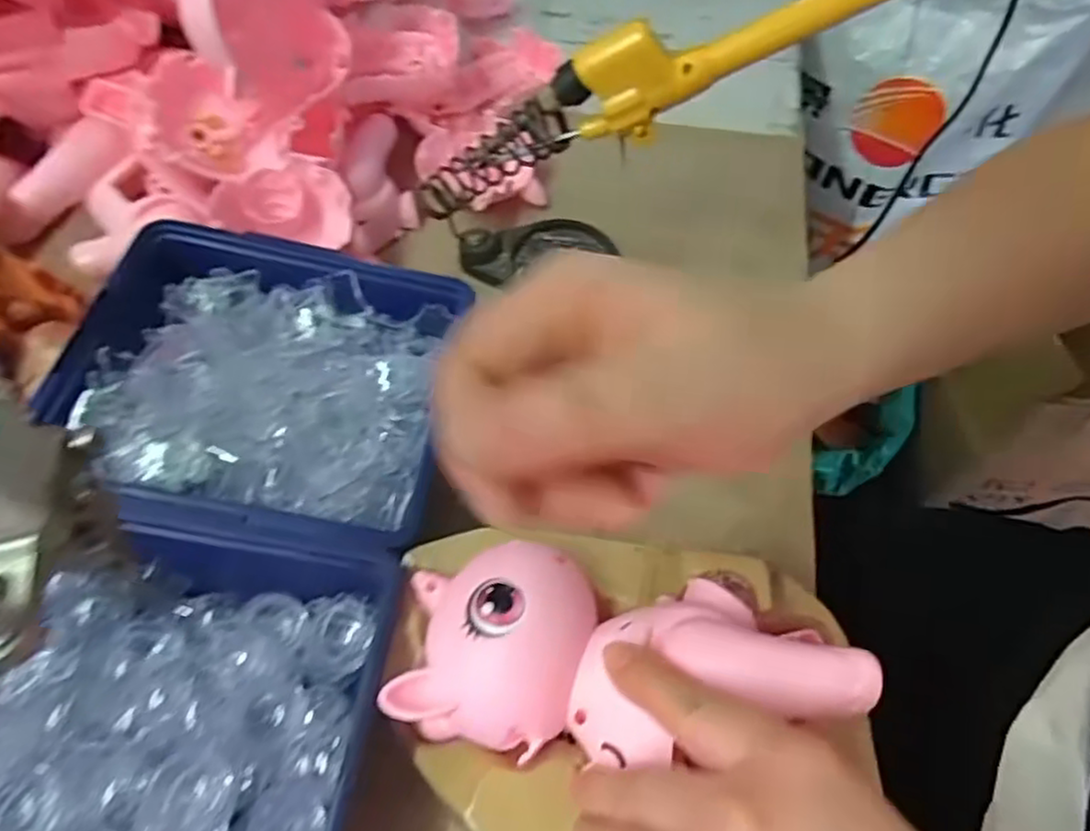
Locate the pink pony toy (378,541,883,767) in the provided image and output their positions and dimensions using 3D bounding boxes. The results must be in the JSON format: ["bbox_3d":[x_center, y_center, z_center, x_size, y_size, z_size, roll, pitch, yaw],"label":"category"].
[{"bbox_3d":[0.026,0.081,0.235,0.147,0.040,0.061,1,58,8],"label":"pink pony toy"}]

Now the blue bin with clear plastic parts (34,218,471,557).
[{"bbox_3d":[-0.125,-0.016,0.320,0.159,0.049,0.137,7,59,4],"label":"blue bin with clear plastic parts"}]

